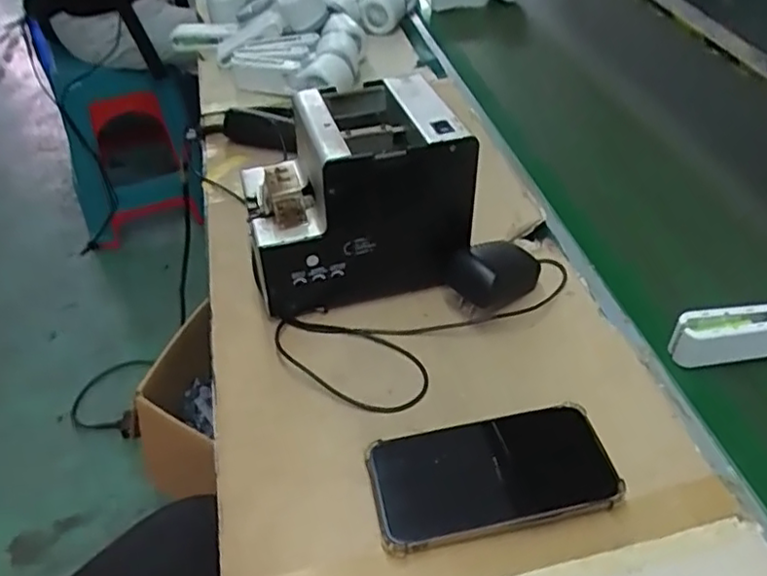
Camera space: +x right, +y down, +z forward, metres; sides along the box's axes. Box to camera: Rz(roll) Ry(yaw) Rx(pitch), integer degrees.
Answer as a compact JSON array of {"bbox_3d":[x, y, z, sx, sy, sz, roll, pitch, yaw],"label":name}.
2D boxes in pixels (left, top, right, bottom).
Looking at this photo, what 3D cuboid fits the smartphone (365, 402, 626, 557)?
[{"bbox_3d":[0.075,0.125,0.435,0.162,0.012,0.080,-9,43,-8],"label":"smartphone"}]

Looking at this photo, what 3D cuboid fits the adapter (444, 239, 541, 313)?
[{"bbox_3d":[0.100,-0.015,0.555,0.082,0.041,0.049,-19,46,-18],"label":"adapter"}]

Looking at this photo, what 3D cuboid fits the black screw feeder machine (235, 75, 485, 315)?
[{"bbox_3d":[-0.028,-0.082,0.555,0.174,0.145,0.139,-13,44,-12],"label":"black screw feeder machine"}]

